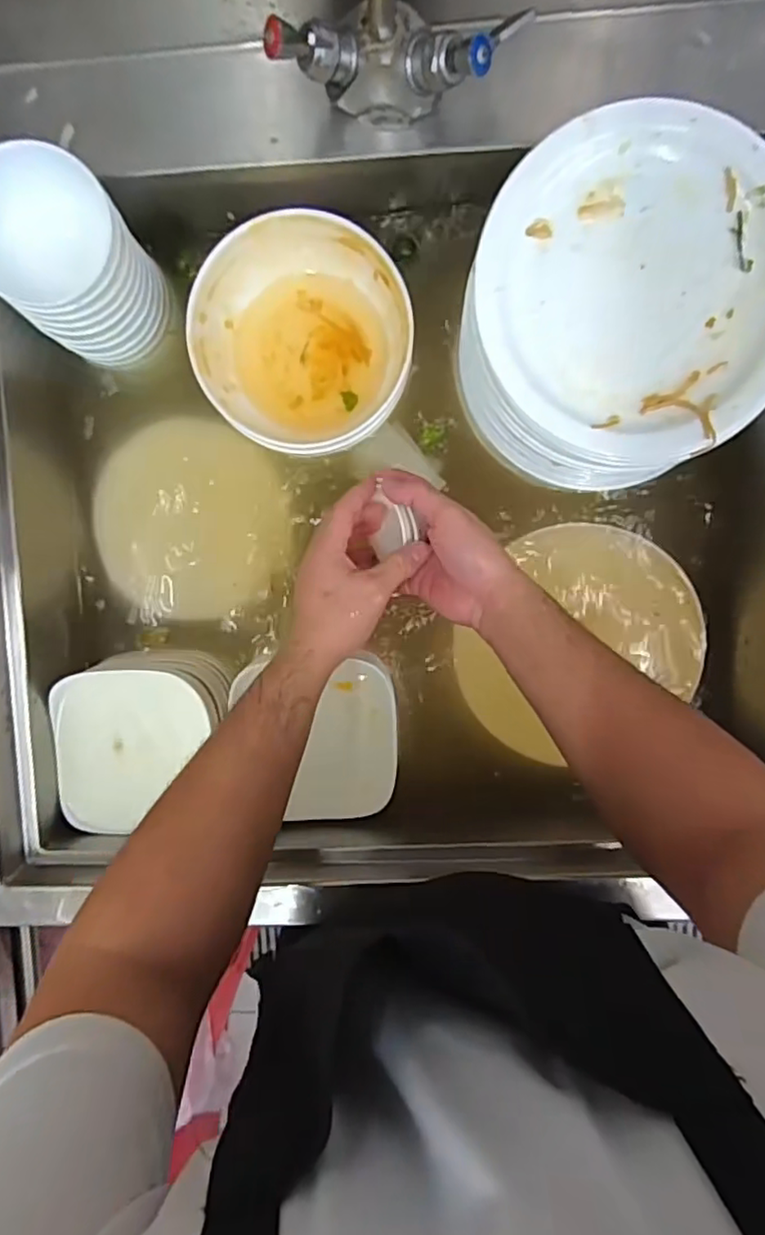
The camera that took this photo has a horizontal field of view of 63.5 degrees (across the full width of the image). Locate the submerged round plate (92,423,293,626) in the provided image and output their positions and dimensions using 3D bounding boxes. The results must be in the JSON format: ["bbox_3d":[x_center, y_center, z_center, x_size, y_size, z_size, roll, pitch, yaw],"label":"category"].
[{"bbox_3d":[-0.182,-0.092,0.580,0.188,0.021,0.176,0,96,2],"label":"submerged round plate"}]

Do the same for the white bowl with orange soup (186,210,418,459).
[{"bbox_3d":[-0.070,-0.242,0.544,0.179,0.073,0.176,0,96,2],"label":"white bowl with orange soup"}]

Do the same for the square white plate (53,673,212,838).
[{"bbox_3d":[-0.228,0.121,0.569,0.127,0.012,0.144,-4,95,-17],"label":"square white plate"}]

